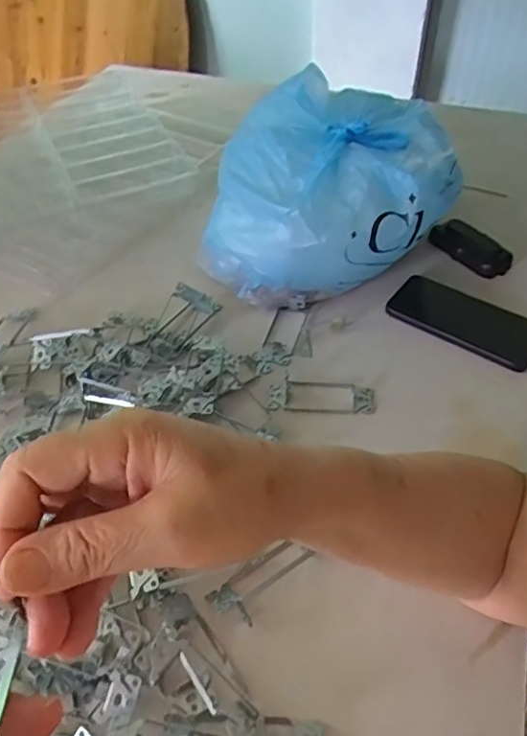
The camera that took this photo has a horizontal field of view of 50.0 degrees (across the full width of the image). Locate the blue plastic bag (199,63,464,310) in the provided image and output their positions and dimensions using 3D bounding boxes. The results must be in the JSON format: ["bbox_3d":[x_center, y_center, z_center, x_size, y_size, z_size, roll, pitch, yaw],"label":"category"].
[{"bbox_3d":[0.079,-0.202,0.677,0.275,0.160,0.236,12,50,12],"label":"blue plastic bag"}]

